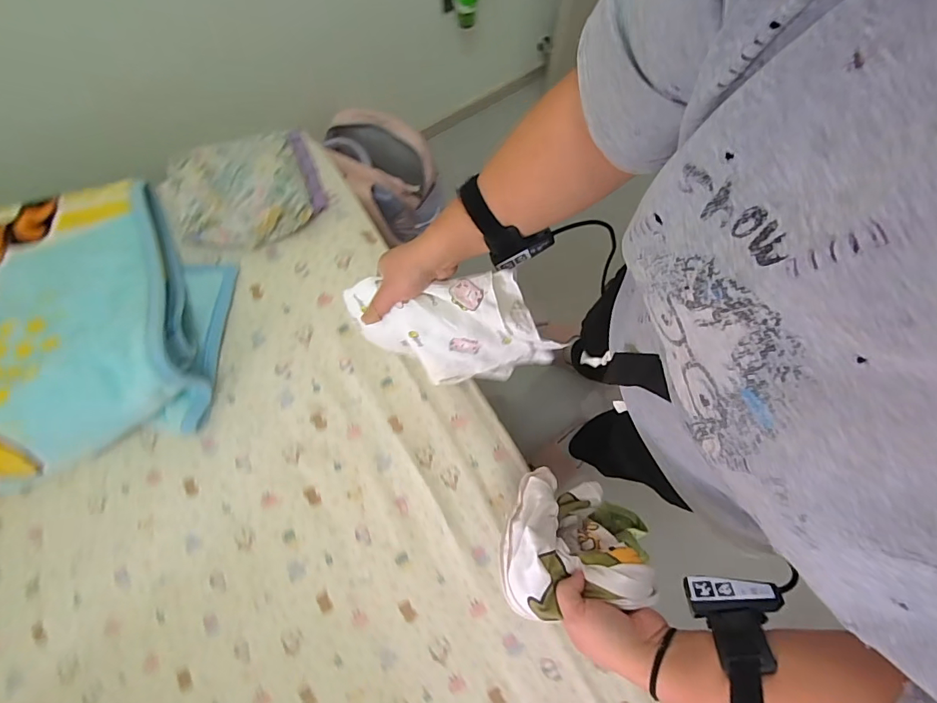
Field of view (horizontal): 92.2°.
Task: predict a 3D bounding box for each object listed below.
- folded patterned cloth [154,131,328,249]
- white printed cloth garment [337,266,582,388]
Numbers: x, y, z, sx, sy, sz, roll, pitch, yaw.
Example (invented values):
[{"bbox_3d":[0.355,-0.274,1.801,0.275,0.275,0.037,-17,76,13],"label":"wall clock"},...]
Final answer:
[{"bbox_3d":[-0.386,-0.273,0.775,0.254,0.068,0.188,-29,77,-8],"label":"folded patterned cloth"},{"bbox_3d":[-0.016,-0.024,0.529,0.243,0.136,0.089,1,75,-1],"label":"white printed cloth garment"}]

